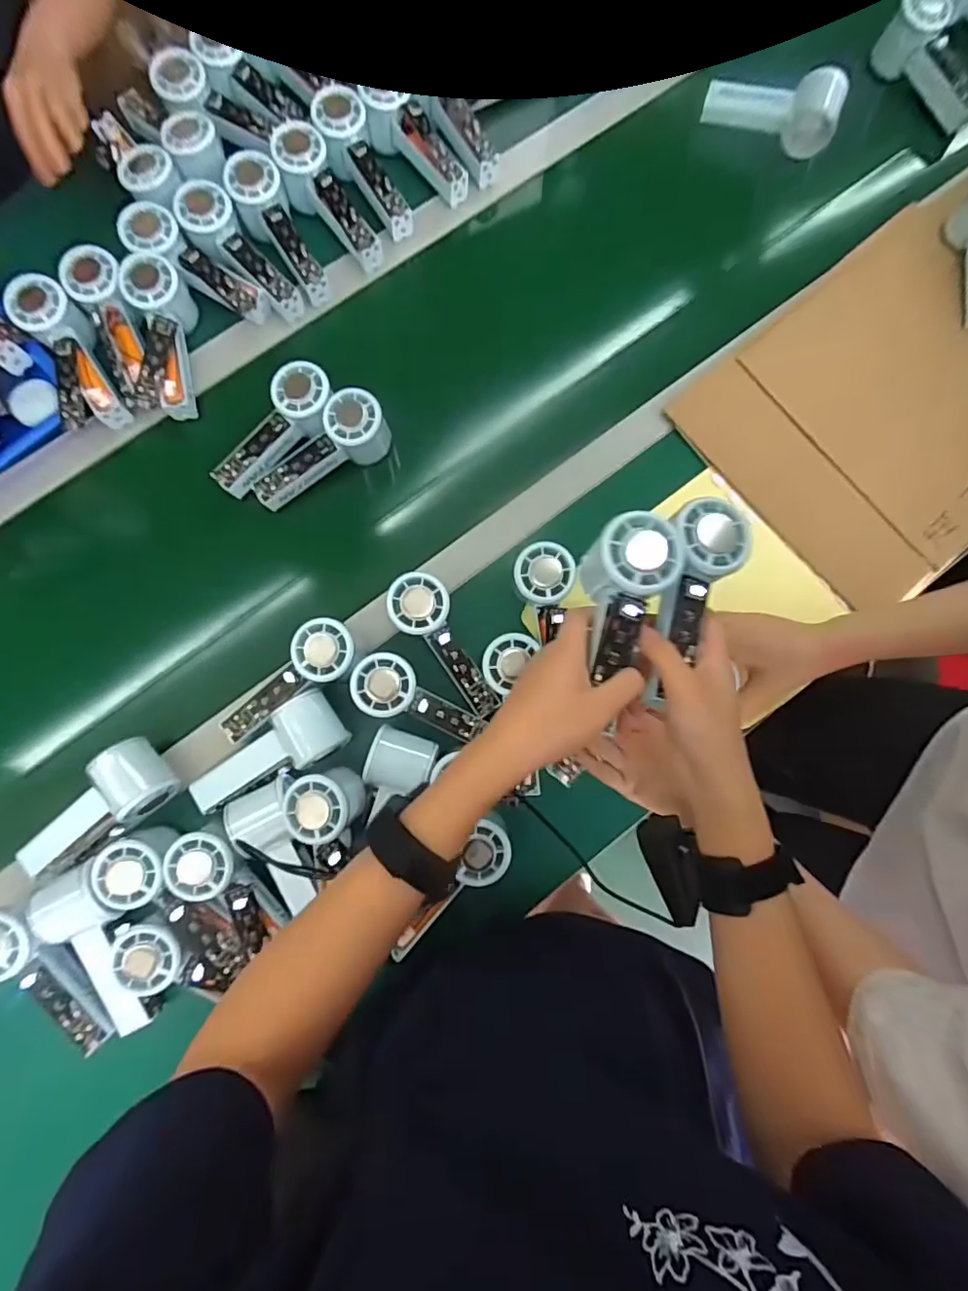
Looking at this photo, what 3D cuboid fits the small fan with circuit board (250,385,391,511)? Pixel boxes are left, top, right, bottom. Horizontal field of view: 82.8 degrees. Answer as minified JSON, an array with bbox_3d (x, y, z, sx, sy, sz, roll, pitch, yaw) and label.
[{"bbox_3d":[-0.171,-0.198,0.570,0.149,0.068,0.059,-29,84,-5],"label":"small fan with circuit board"}]

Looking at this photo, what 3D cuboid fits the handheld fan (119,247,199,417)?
[{"bbox_3d":[-0.339,-0.321,0.581,0.056,0.048,0.158,-2,95,-2],"label":"handheld fan"}]

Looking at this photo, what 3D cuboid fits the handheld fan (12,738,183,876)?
[{"bbox_3d":[-0.351,0.151,0.508,0.127,0.054,0.074,-44,86,-6],"label":"handheld fan"}]

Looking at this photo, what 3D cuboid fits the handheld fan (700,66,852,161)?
[{"bbox_3d":[0.340,-0.634,0.638,0.145,0.052,0.064,29,83,2],"label":"handheld fan"}]

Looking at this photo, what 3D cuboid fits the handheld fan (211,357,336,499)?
[{"bbox_3d":[-0.213,-0.217,0.568,0.056,0.042,0.149,43,97,4],"label":"handheld fan"}]

